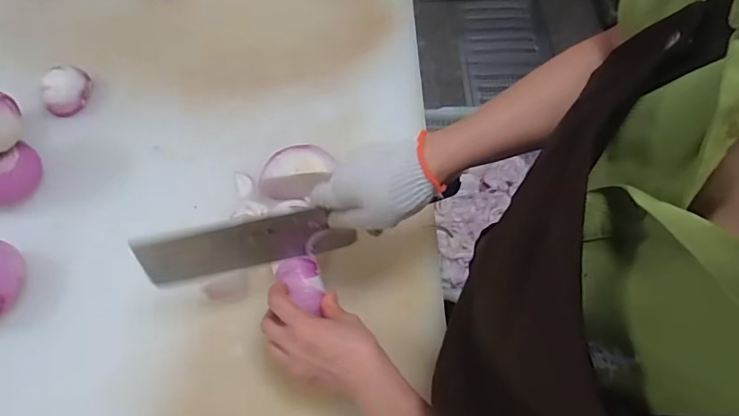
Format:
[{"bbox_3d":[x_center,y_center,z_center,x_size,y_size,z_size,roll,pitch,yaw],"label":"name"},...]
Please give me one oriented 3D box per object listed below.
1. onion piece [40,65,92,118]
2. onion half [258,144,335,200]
[{"bbox_3d":[-0.404,-0.161,0.655,0.045,0.040,0.070,11,62,5],"label":"onion piece"},{"bbox_3d":[-0.087,-0.043,0.593,0.085,0.051,0.050,-3,61,-1],"label":"onion half"}]

